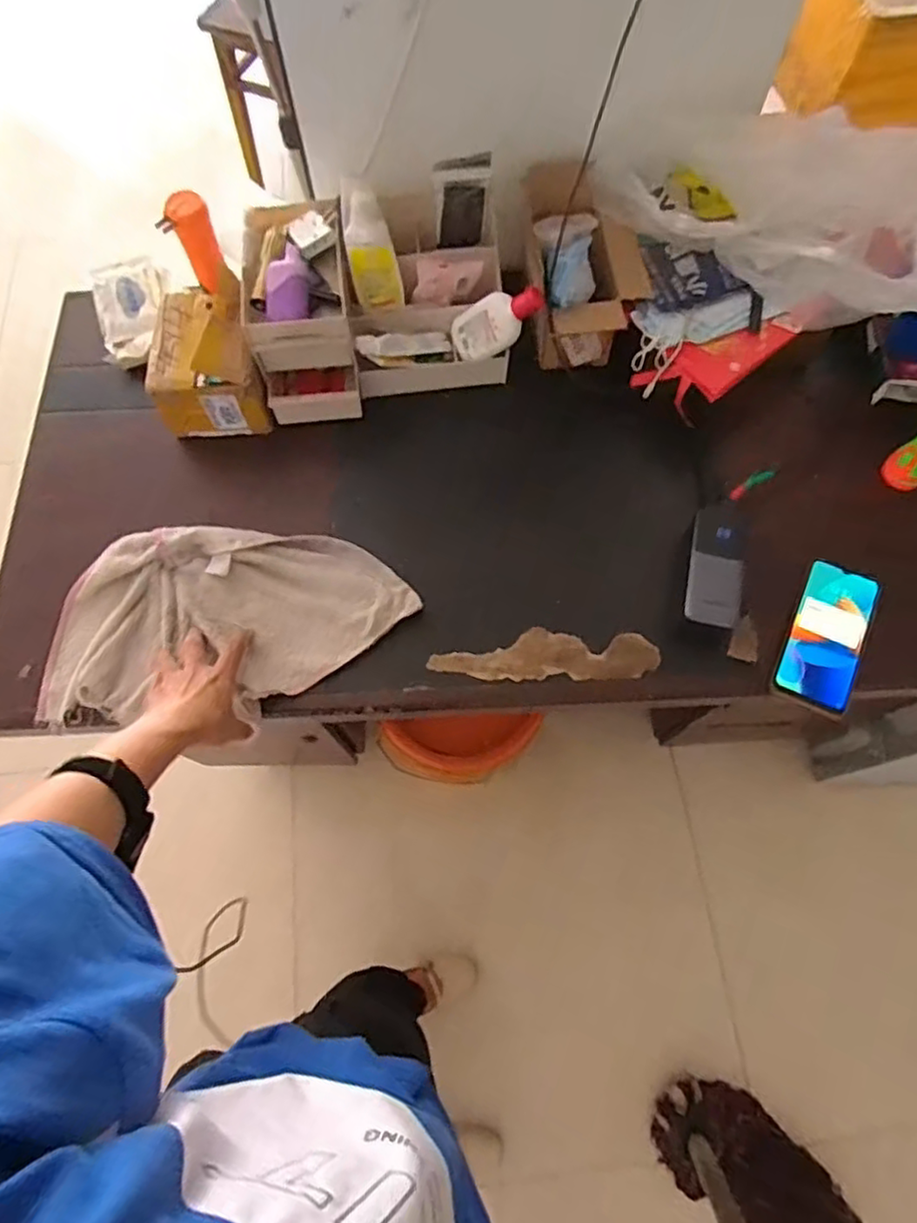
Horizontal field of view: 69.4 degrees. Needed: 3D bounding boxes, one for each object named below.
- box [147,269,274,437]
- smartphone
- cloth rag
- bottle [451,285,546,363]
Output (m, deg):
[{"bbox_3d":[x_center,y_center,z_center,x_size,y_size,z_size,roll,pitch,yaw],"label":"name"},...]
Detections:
[{"bbox_3d":[-0.285,-0.285,0.748,0.119,0.119,0.128,-9,68,-2],"label":"box"},{"bbox_3d":[0.381,0.020,0.682,0.070,0.015,0.156,24,71,11],"label":"smartphone"},{"bbox_3d":[-0.244,0.001,0.704,0.375,0.027,0.191,-6,68,-1],"label":"cloth rag"},{"bbox_3d":[0.043,-0.323,0.741,0.119,0.045,0.036,-14,60,42],"label":"bottle"}]

